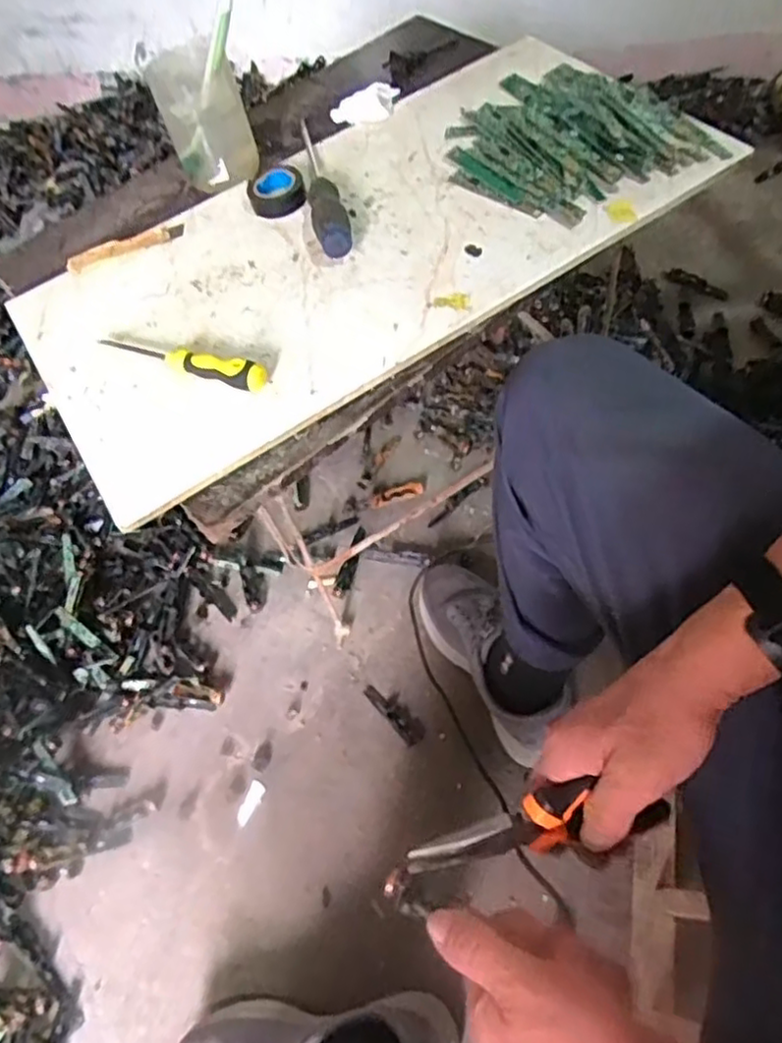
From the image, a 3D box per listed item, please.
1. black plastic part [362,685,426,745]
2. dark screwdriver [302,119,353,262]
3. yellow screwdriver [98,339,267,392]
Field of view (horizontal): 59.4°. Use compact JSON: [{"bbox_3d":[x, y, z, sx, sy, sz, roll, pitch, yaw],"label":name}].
[{"bbox_3d":[0.005,0.239,0.863,0.032,0.011,0.094,-35,64,-18],"label":"black plastic part"},{"bbox_3d":[-0.070,-0.329,0.649,0.029,0.036,0.252,-14,57,1],"label":"dark screwdriver"},{"bbox_3d":[-0.166,-0.133,0.546,0.152,0.026,0.024,19,64,20],"label":"yellow screwdriver"}]

